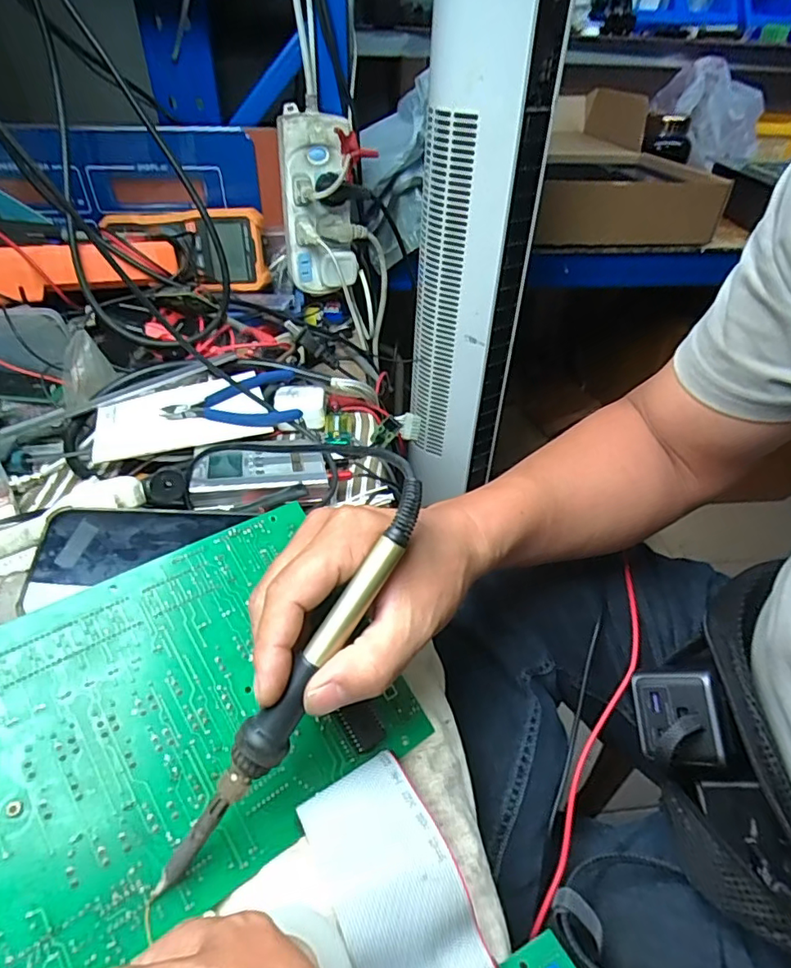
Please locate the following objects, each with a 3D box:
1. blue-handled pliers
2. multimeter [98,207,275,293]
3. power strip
[{"bbox_3d":[-0.145,-0.075,0.487,0.115,0.011,0.081,-7,40,-12],"label":"blue-handled pliers"},{"bbox_3d":[-0.233,-0.260,0.616,0.173,0.077,0.050,0,39,-4],"label":"multimeter"},{"bbox_3d":[-0.084,-0.303,0.616,0.081,0.177,0.052,-4,40,-9],"label":"power strip"}]

